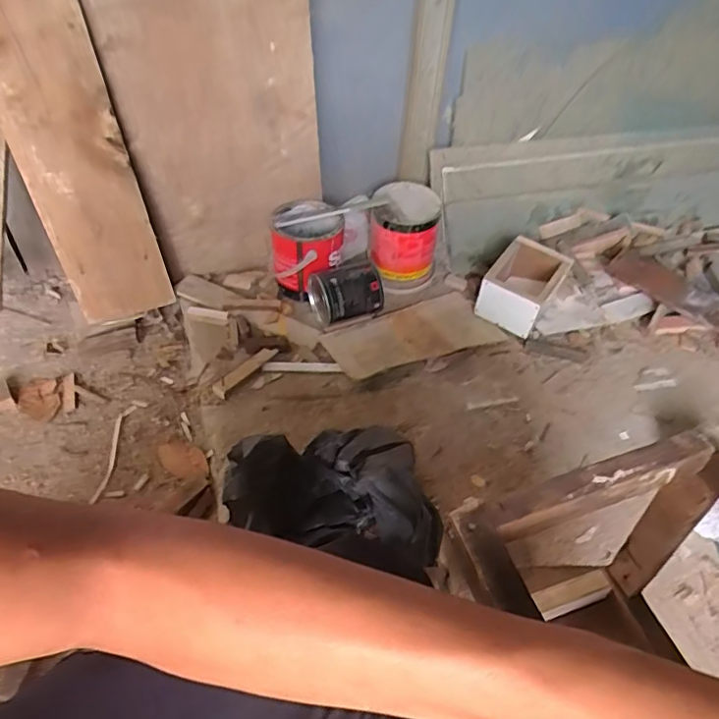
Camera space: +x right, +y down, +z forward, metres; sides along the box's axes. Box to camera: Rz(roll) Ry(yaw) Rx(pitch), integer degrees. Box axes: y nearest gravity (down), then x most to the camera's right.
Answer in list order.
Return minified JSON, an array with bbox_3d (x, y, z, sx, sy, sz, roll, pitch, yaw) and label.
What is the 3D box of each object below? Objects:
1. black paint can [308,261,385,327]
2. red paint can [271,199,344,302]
[{"bbox_3d":[-0.028,-0.140,1.135,0.131,0.098,0.111,-21,50,-22],"label":"black paint can"},{"bbox_3d":[-0.111,-0.243,1.187,0.147,0.147,0.171,-2,45,-5],"label":"red paint can"}]

